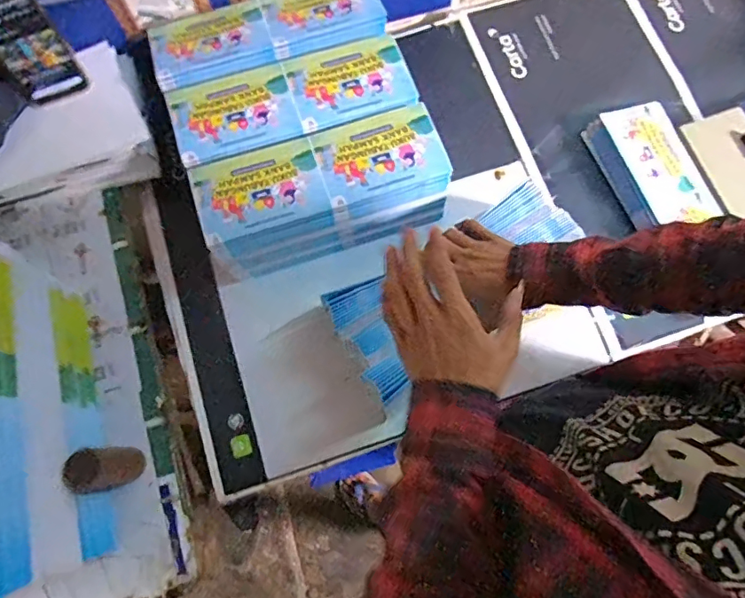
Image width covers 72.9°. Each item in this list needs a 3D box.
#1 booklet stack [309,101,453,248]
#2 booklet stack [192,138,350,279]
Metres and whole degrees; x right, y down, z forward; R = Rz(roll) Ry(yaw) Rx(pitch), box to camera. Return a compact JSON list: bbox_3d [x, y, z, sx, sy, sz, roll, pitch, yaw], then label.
[{"bbox_3d":[0.014,-0.159,0.665,0.158,0.106,0.127,-17,75,-5],"label":"booklet stack"},{"bbox_3d":[-0.133,-0.112,0.663,0.153,0.124,0.128,-22,76,-6],"label":"booklet stack"}]

